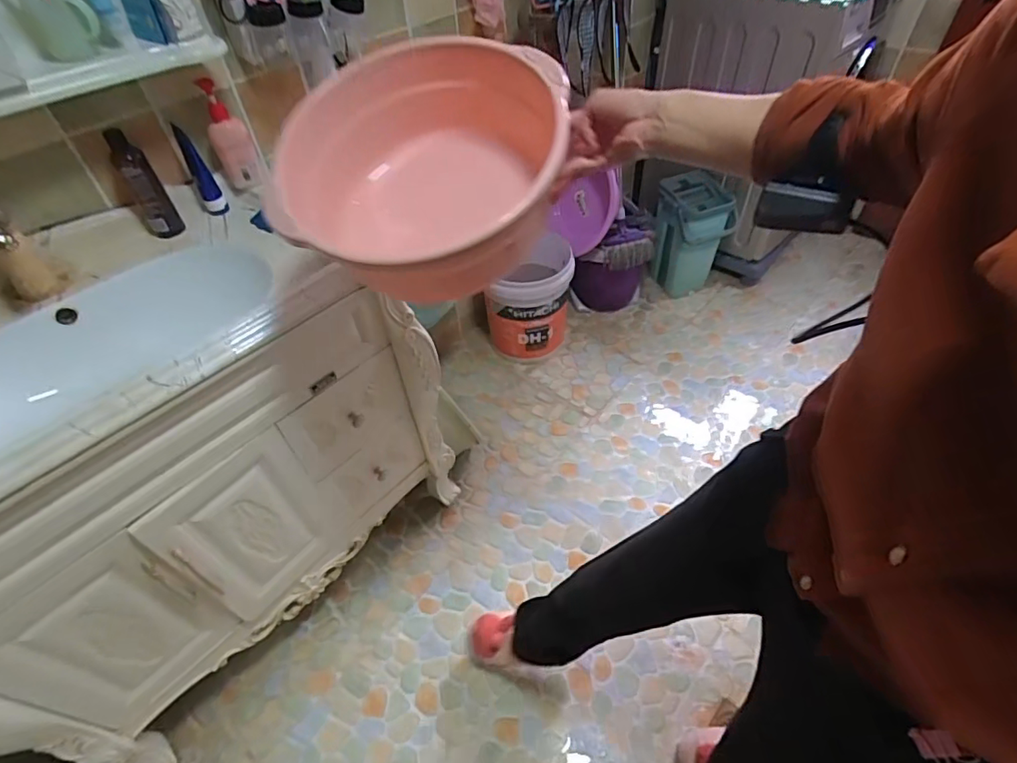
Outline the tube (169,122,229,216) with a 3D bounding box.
[{"bbox_3d":[-0.577,-0.391,0.970,0.041,0.154,0.035,-28,52,-20],"label":"tube"}]

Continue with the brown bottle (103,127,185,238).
[{"bbox_3d":[-0.643,-0.344,0.908,0.055,0.189,0.061,-32,53,-23],"label":"brown bottle"}]

